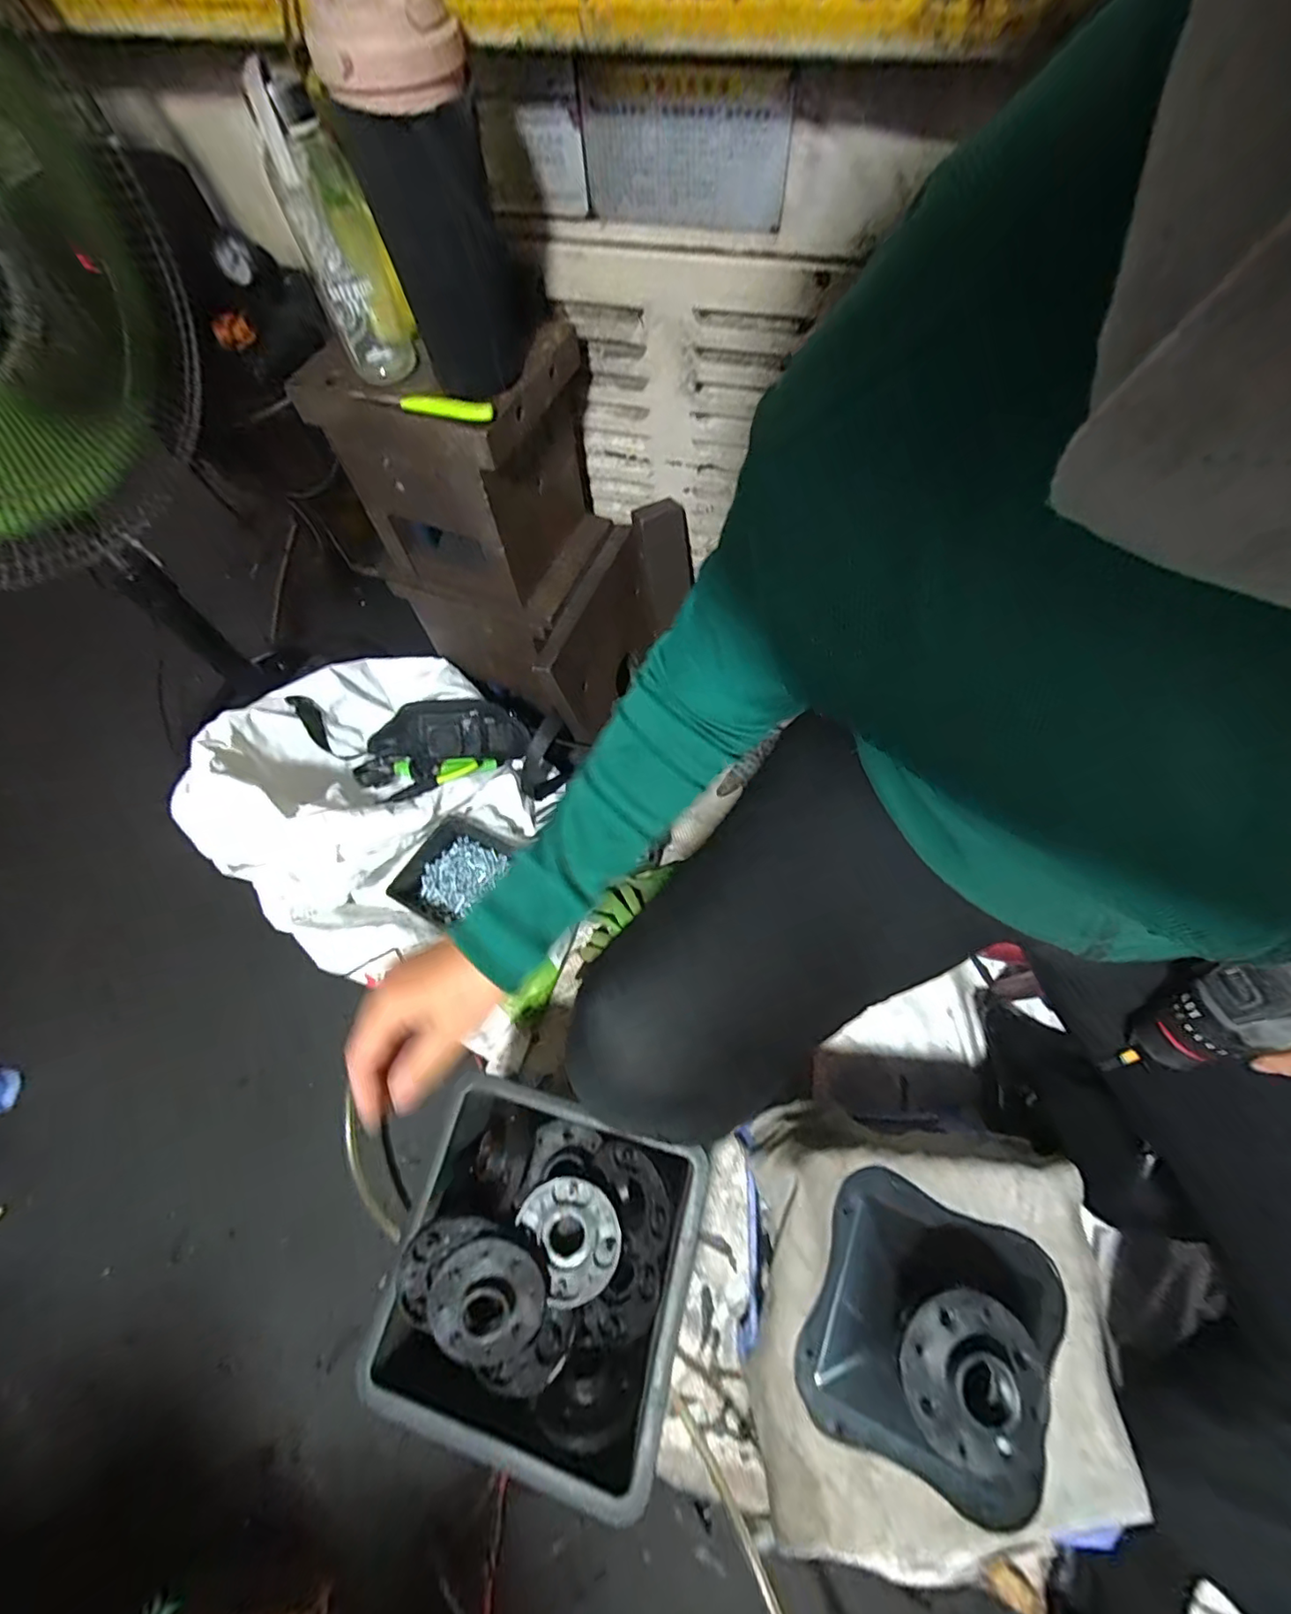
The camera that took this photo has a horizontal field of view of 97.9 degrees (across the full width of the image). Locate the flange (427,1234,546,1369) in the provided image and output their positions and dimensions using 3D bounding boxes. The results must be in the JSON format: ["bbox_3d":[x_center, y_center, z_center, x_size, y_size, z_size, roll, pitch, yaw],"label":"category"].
[{"bbox_3d":[-0.135,0.423,0.475,0.092,0.026,0.092,2,79,-8],"label":"flange"}]

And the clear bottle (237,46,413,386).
[{"bbox_3d":[-0.234,-0.434,0.434,0.062,0.168,0.062,-21,67,-6],"label":"clear bottle"}]

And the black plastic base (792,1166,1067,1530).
[{"bbox_3d":[0.224,0.399,0.415,0.176,0.096,0.176,21,69,12],"label":"black plastic base"}]

